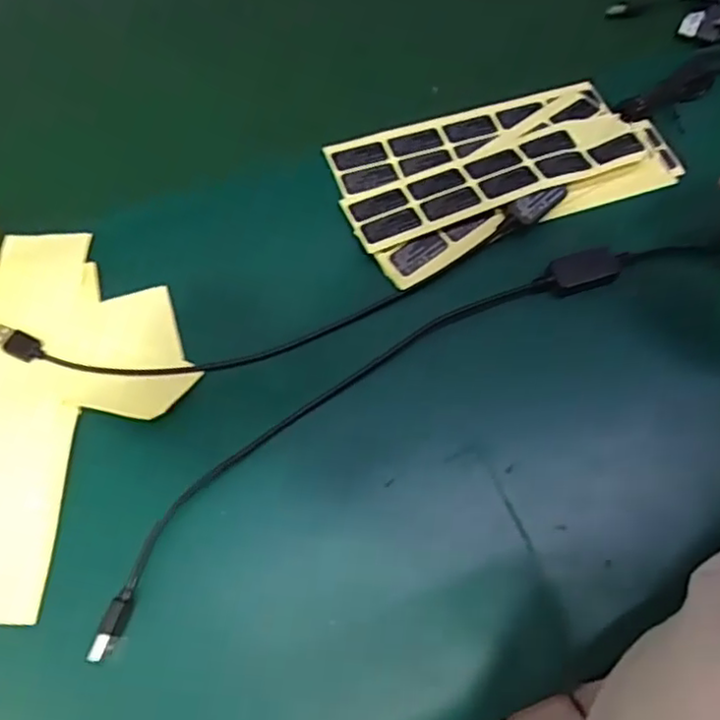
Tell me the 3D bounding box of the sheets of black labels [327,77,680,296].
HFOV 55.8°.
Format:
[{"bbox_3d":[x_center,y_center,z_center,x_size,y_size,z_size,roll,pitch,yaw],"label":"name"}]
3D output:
[{"bbox_3d":[0.097,-0.136,0.454,0.224,0.017,0.111,-22,67,-12],"label":"sheets of black labels"}]

